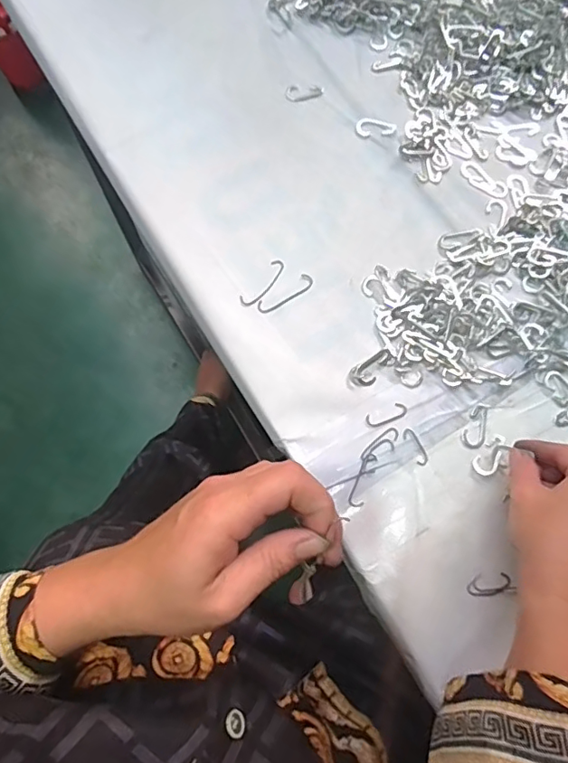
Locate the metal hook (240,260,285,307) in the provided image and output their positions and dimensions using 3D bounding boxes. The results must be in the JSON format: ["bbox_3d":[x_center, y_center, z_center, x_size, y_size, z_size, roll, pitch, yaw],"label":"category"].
[{"bbox_3d":[-0.017,-0.085,0.449,0.015,0.004,0.052,38,76,10],"label":"metal hook"}]

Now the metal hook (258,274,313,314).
[{"bbox_3d":[0.001,-0.075,0.448,0.053,0.004,0.014,-34,77,-11],"label":"metal hook"}]

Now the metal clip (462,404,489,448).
[{"bbox_3d":[0.155,0.035,0.414,0.017,0.004,0.037,30,75,8],"label":"metal clip"}]

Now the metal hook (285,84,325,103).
[{"bbox_3d":[0.020,-0.284,0.511,0.038,0.004,0.020,1,73,-1],"label":"metal hook"}]

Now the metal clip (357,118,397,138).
[{"bbox_3d":[0.087,-0.241,0.494,0.036,0.004,0.021,1,73,-1],"label":"metal clip"}]

